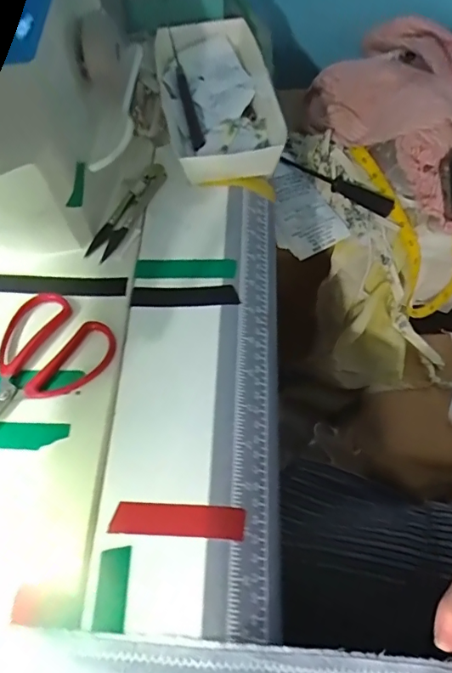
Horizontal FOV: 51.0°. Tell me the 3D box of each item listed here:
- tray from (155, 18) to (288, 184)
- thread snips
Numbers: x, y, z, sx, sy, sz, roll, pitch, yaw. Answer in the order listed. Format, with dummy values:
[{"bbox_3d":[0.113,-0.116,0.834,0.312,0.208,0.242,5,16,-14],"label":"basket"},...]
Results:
[{"bbox_3d":[-0.008,-0.213,0.422,0.095,0.038,0.187,-10,59,-3],"label":"tray"},{"bbox_3d":[-0.078,-0.103,0.384,0.025,0.013,0.101,23,65,16],"label":"thread snips"}]

